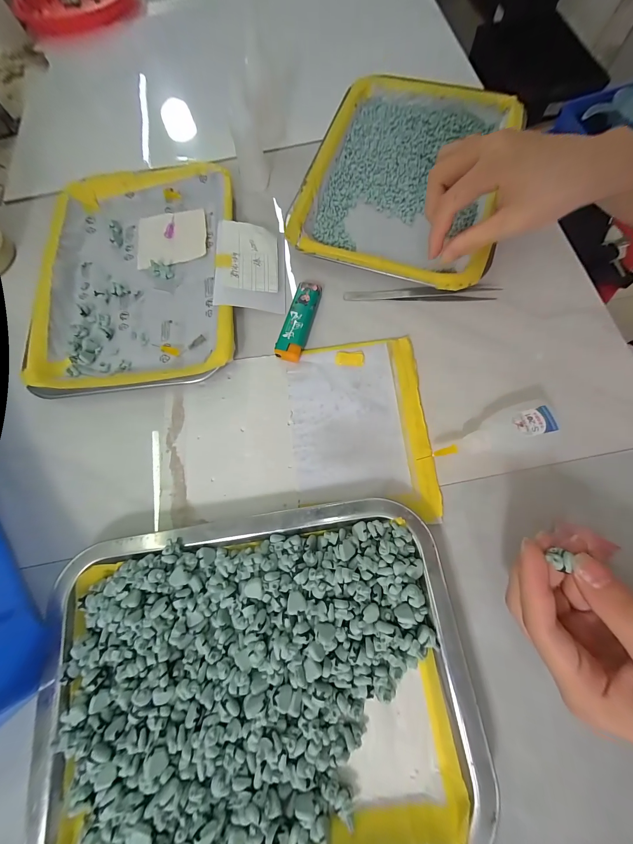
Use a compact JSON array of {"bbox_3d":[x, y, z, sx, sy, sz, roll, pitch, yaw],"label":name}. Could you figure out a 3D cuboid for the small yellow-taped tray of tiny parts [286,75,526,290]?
[{"bbox_3d":[0.090,-0.250,0.299,0.182,0.031,0.257,16,74,8],"label":"small yellow-taped tray of tiny parts"}]

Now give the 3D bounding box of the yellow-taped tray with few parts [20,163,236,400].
[{"bbox_3d":[-0.174,-0.145,0.286,0.184,0.021,0.249,-6,72,0],"label":"yellow-taped tray with few parts"}]

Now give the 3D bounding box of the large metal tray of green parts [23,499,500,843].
[{"bbox_3d":[-0.040,0.159,0.179,0.261,0.024,0.193,-9,72,1],"label":"large metal tray of green parts"}]

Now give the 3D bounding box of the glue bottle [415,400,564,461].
[{"bbox_3d":[0.130,0.011,0.220,0.092,0.021,0.035,-15,72,-1],"label":"glue bottle"}]

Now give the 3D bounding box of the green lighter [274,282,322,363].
[{"bbox_3d":[-0.015,-0.090,0.264,0.024,0.011,0.077,15,74,8],"label":"green lighter"}]

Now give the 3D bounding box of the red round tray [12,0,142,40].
[{"bbox_3d":[-0.360,-0.643,0.440,0.175,0.019,0.205,-21,72,-4],"label":"red round tray"}]

